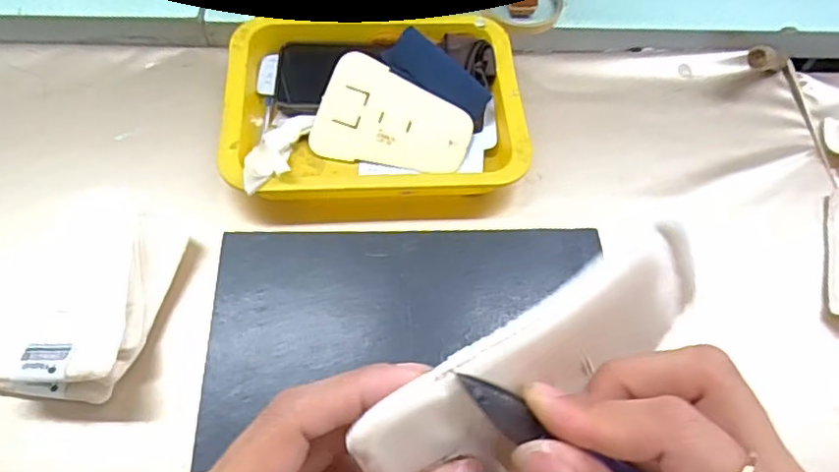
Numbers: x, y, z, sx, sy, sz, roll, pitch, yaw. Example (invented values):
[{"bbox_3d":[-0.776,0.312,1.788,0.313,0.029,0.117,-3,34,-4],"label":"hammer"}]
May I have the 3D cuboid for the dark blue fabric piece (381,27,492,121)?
[{"bbox_3d":[0.018,-0.146,0.544,0.111,0.012,0.045,38,80,11],"label":"dark blue fabric piece"}]

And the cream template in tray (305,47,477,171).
[{"bbox_3d":[-0.022,-0.101,0.531,0.134,0.004,0.093,19,83,1],"label":"cream template in tray"}]

